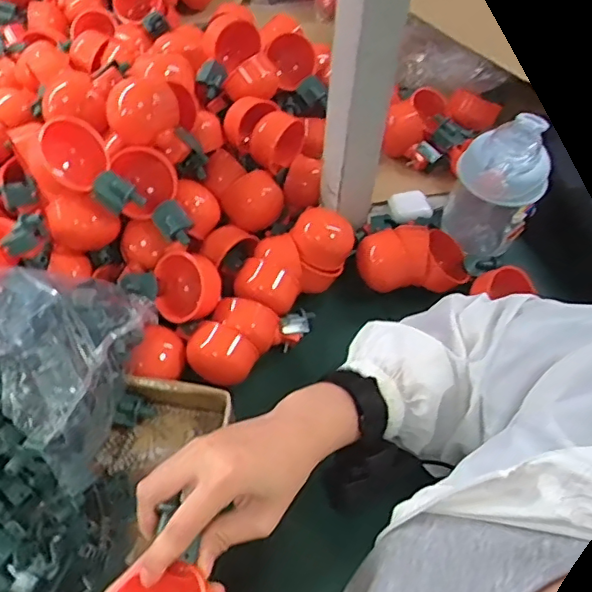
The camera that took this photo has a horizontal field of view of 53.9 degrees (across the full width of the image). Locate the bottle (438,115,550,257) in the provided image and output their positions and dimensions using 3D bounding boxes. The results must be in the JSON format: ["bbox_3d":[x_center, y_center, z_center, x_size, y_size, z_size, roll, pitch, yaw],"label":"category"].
[{"bbox_3d":[0.202,-0.106,0.600,0.081,0.145,0.098,17,58,9],"label":"bottle"}]

